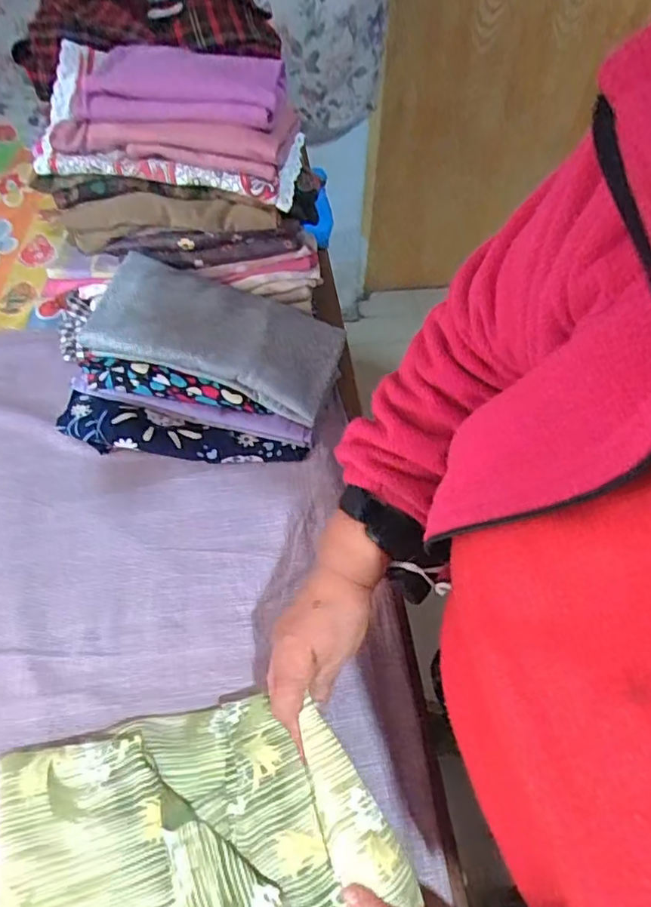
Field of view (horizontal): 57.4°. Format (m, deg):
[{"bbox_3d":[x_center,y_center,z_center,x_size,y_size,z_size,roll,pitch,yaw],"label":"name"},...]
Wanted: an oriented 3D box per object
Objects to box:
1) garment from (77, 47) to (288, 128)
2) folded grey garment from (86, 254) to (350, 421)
[{"bbox_3d":[-0.172,-0.487,0.756,0.248,0.039,0.186,2,53,2],"label":"garment"},{"bbox_3d":[-0.130,-0.155,0.755,0.299,0.076,0.160,12,53,7],"label":"folded grey garment"}]

